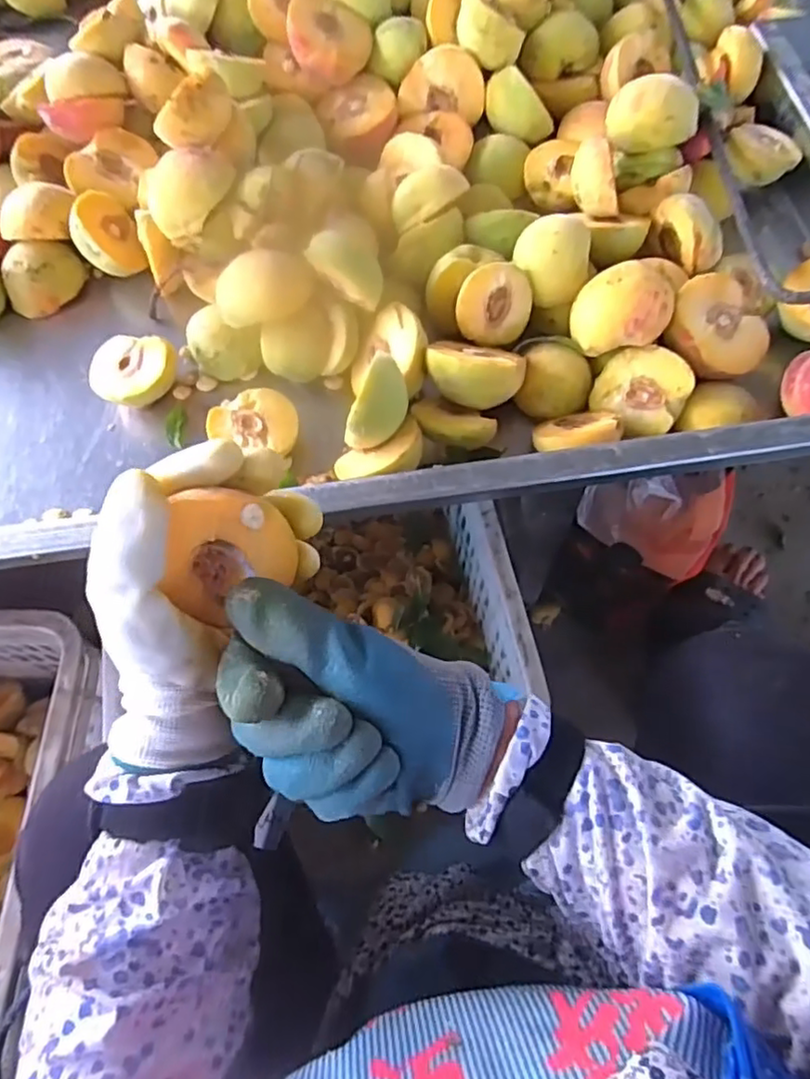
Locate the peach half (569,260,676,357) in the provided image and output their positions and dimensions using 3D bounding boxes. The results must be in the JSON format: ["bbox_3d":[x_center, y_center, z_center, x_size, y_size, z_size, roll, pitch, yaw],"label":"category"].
[{"bbox_3d":[0.148,-0.158,0.432,0.062,0.038,0.058,-1,67,2],"label":"peach half"}]

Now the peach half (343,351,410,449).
[{"bbox_3d":[-0.020,-0.085,0.395,0.022,0.038,0.057,26,94,46],"label":"peach half"}]

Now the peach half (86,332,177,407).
[{"bbox_3d":[-0.200,-0.121,0.471,0.060,0.040,0.051,14,69,8],"label":"peach half"}]

